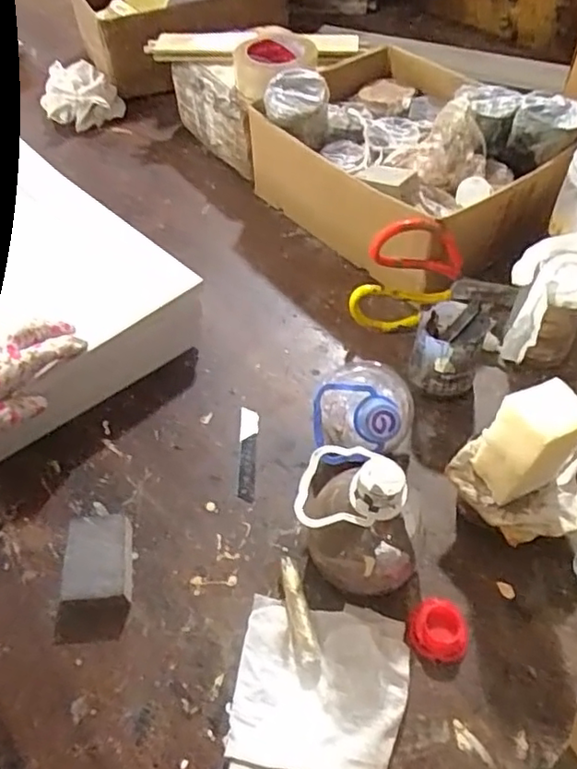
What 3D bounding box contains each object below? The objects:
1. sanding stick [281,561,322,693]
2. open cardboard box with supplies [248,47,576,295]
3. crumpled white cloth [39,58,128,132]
[{"bbox_3d":[0.009,0.178,0.463,0.017,0.015,0.096,-9,51,-4],"label":"sanding stick"},{"bbox_3d":[0.131,-0.272,0.735,0.262,0.145,0.341,-30,55,-19],"label":"open cardboard box with supplies"},{"bbox_3d":[-0.332,-0.459,0.967,0.130,0.053,0.096,20,55,19],"label":"crumpled white cloth"}]

